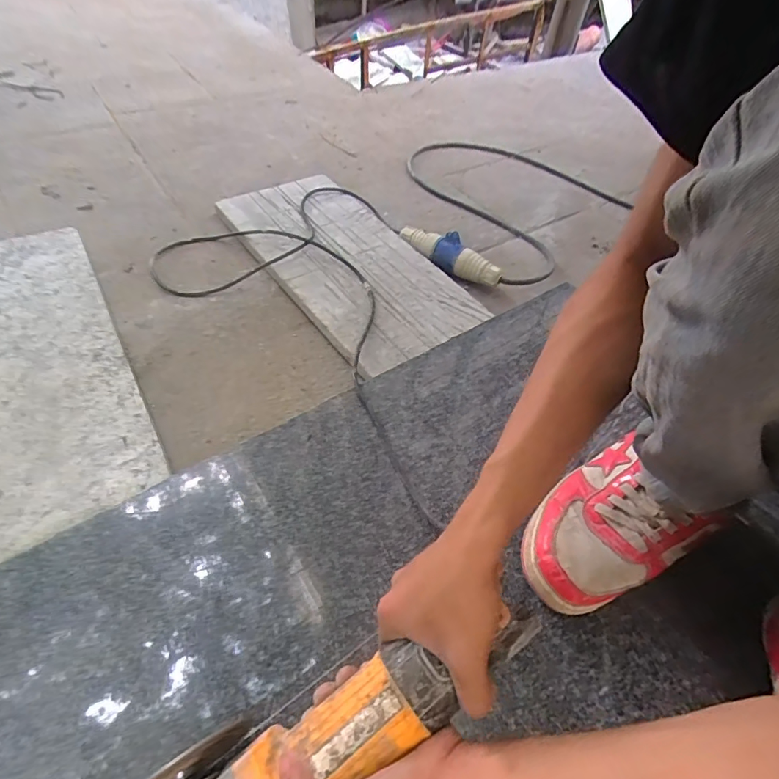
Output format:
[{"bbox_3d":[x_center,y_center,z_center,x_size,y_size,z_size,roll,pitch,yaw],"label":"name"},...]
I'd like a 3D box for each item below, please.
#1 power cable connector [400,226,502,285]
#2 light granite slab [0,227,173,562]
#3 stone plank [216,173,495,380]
[{"bbox_3d":[0.102,-0.230,0.765,0.190,0.054,0.051,38,57,24],"label":"power cable connector"},{"bbox_3d":[-0.475,-0.034,0.569,0.237,0.028,0.526,-24,57,-23],"label":"light granite slab"},{"bbox_3d":[-0.079,-0.225,0.760,0.243,0.035,0.494,-28,58,-25],"label":"stone plank"}]

